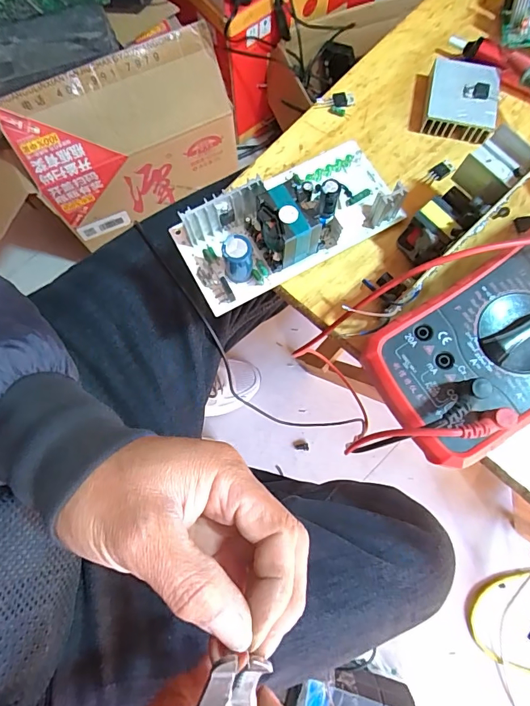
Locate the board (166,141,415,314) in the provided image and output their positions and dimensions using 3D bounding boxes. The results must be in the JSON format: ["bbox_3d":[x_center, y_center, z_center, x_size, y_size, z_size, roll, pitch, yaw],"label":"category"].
[{"bbox_3d":[0.015,-0.093,0.273,0.147,0.044,0.074,-29,77,-7],"label":"board"}]

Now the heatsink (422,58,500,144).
[{"bbox_3d":[0.143,-0.185,0.305,0.046,0.020,0.065,13,76,4],"label":"heatsink"}]

